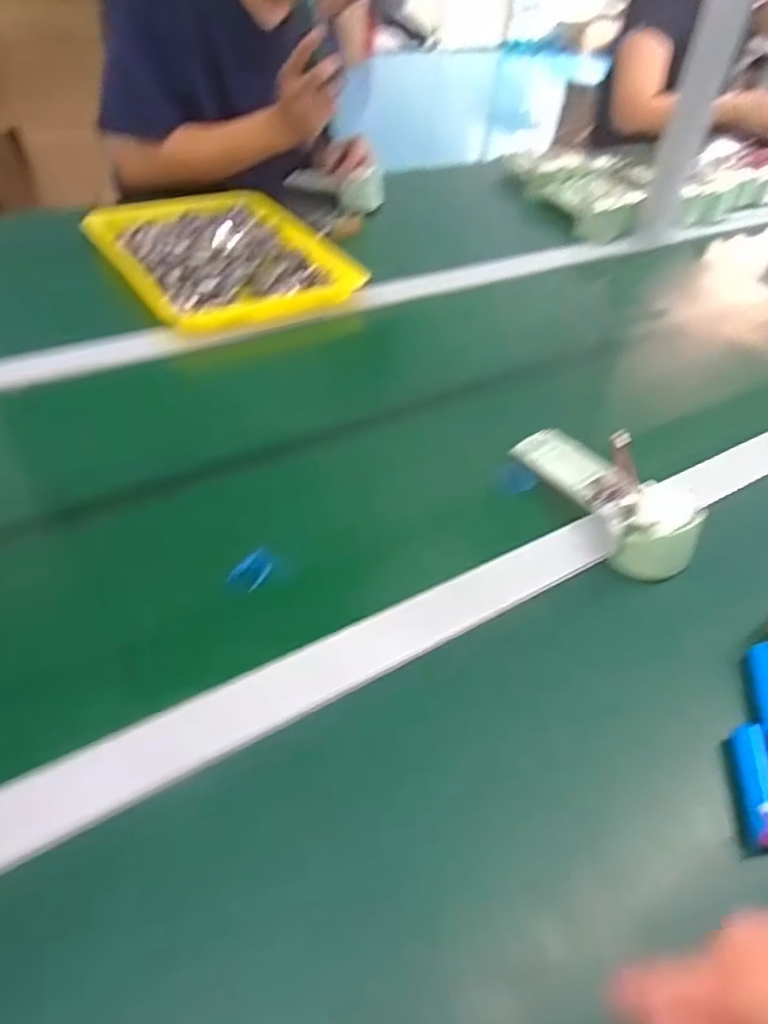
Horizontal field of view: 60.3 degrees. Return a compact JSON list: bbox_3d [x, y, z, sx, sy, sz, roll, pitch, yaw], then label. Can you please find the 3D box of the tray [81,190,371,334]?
[{"bbox_3d":[-0.208,-0.326,0.828,0.252,0.033,0.317,-24,51,-27],"label":"tray"}]

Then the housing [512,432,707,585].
[{"bbox_3d":[0.177,-0.021,0.532,0.057,0.052,0.174,-16,48,-21],"label":"housing"}]

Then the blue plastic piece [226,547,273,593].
[{"bbox_3d":[-0.094,0.042,0.476,0.020,0.013,0.036,21,46,16],"label":"blue plastic piece"}]

